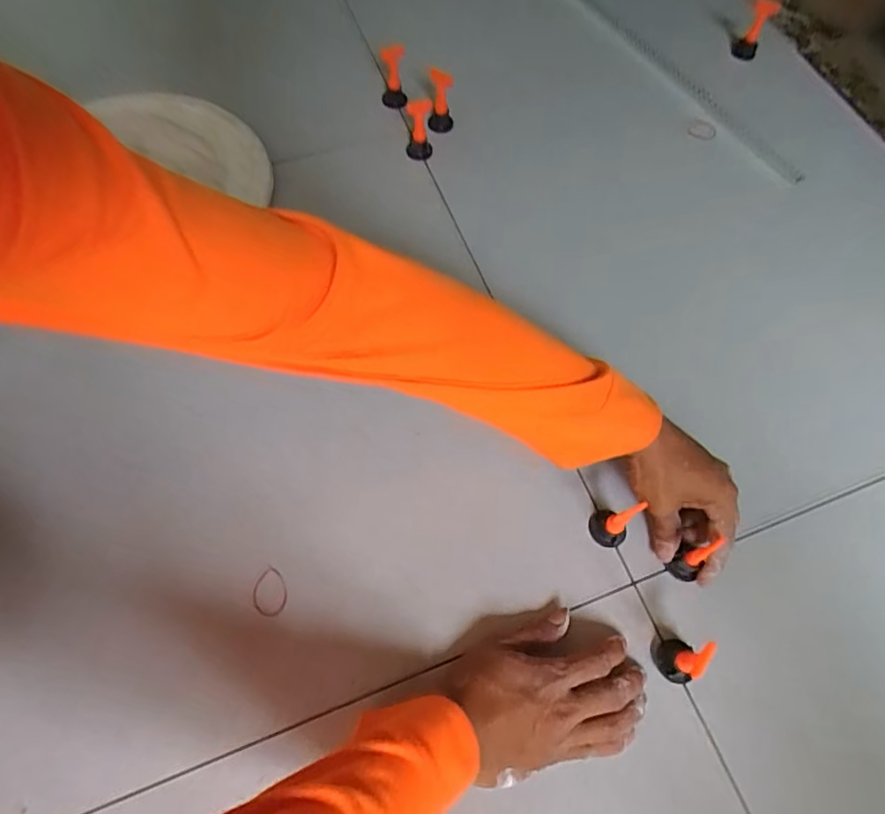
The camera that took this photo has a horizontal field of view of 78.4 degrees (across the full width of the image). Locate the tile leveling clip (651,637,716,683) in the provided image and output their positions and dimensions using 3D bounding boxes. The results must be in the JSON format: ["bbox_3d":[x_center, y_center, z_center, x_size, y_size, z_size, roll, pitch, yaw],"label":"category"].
[{"bbox_3d":[0.192,0.204,0.436,0.028,0.059,0.032,7,66,1],"label":"tile leveling clip"}]

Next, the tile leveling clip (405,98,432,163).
[{"bbox_3d":[-0.028,-0.337,0.652,0.030,0.072,0.033,1,66,-2],"label":"tile leveling clip"}]

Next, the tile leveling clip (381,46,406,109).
[{"bbox_3d":[-0.063,-0.422,0.696,0.031,0.081,0.030,-2,66,-3],"label":"tile leveling clip"}]

